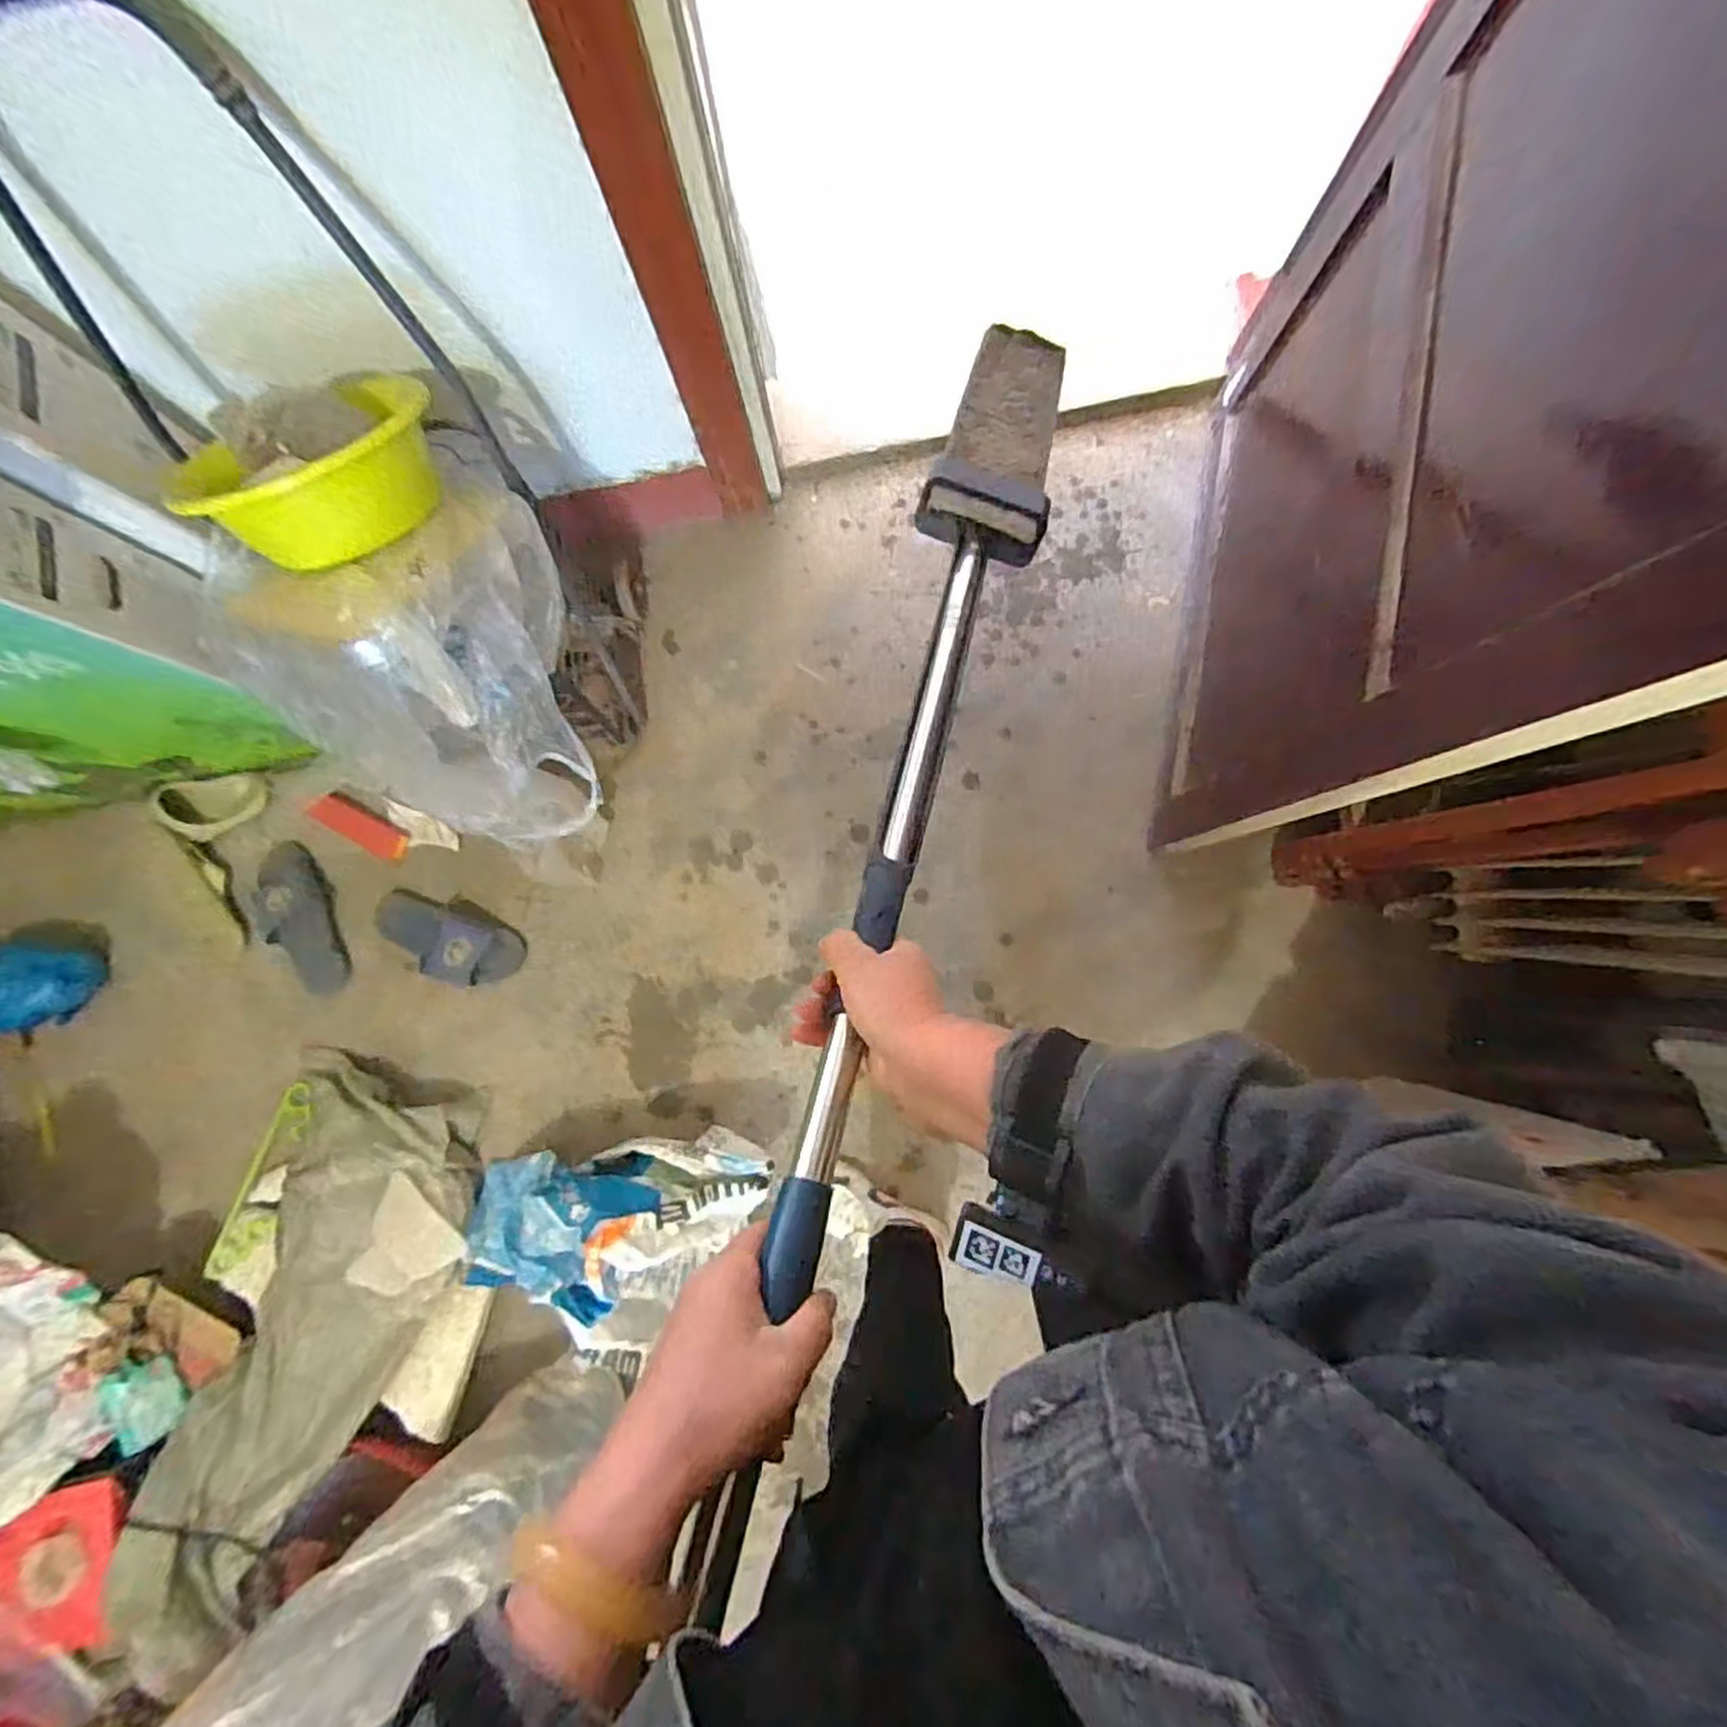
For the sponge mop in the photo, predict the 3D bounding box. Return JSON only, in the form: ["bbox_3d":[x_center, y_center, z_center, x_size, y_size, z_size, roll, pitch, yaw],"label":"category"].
[{"bbox_3d":[0.075,-0.194,0.675,0.113,0.051,1.200,14,57,3],"label":"sponge mop"}]

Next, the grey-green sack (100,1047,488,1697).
[{"bbox_3d":[-0.891,0.746,1.176,0.394,0.119,0.822,14,71,3],"label":"grey-green sack"}]

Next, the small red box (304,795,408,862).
[{"bbox_3d":[-0.896,-0.065,1.348,0.191,0.030,0.062,26,85,4],"label":"small red box"}]

